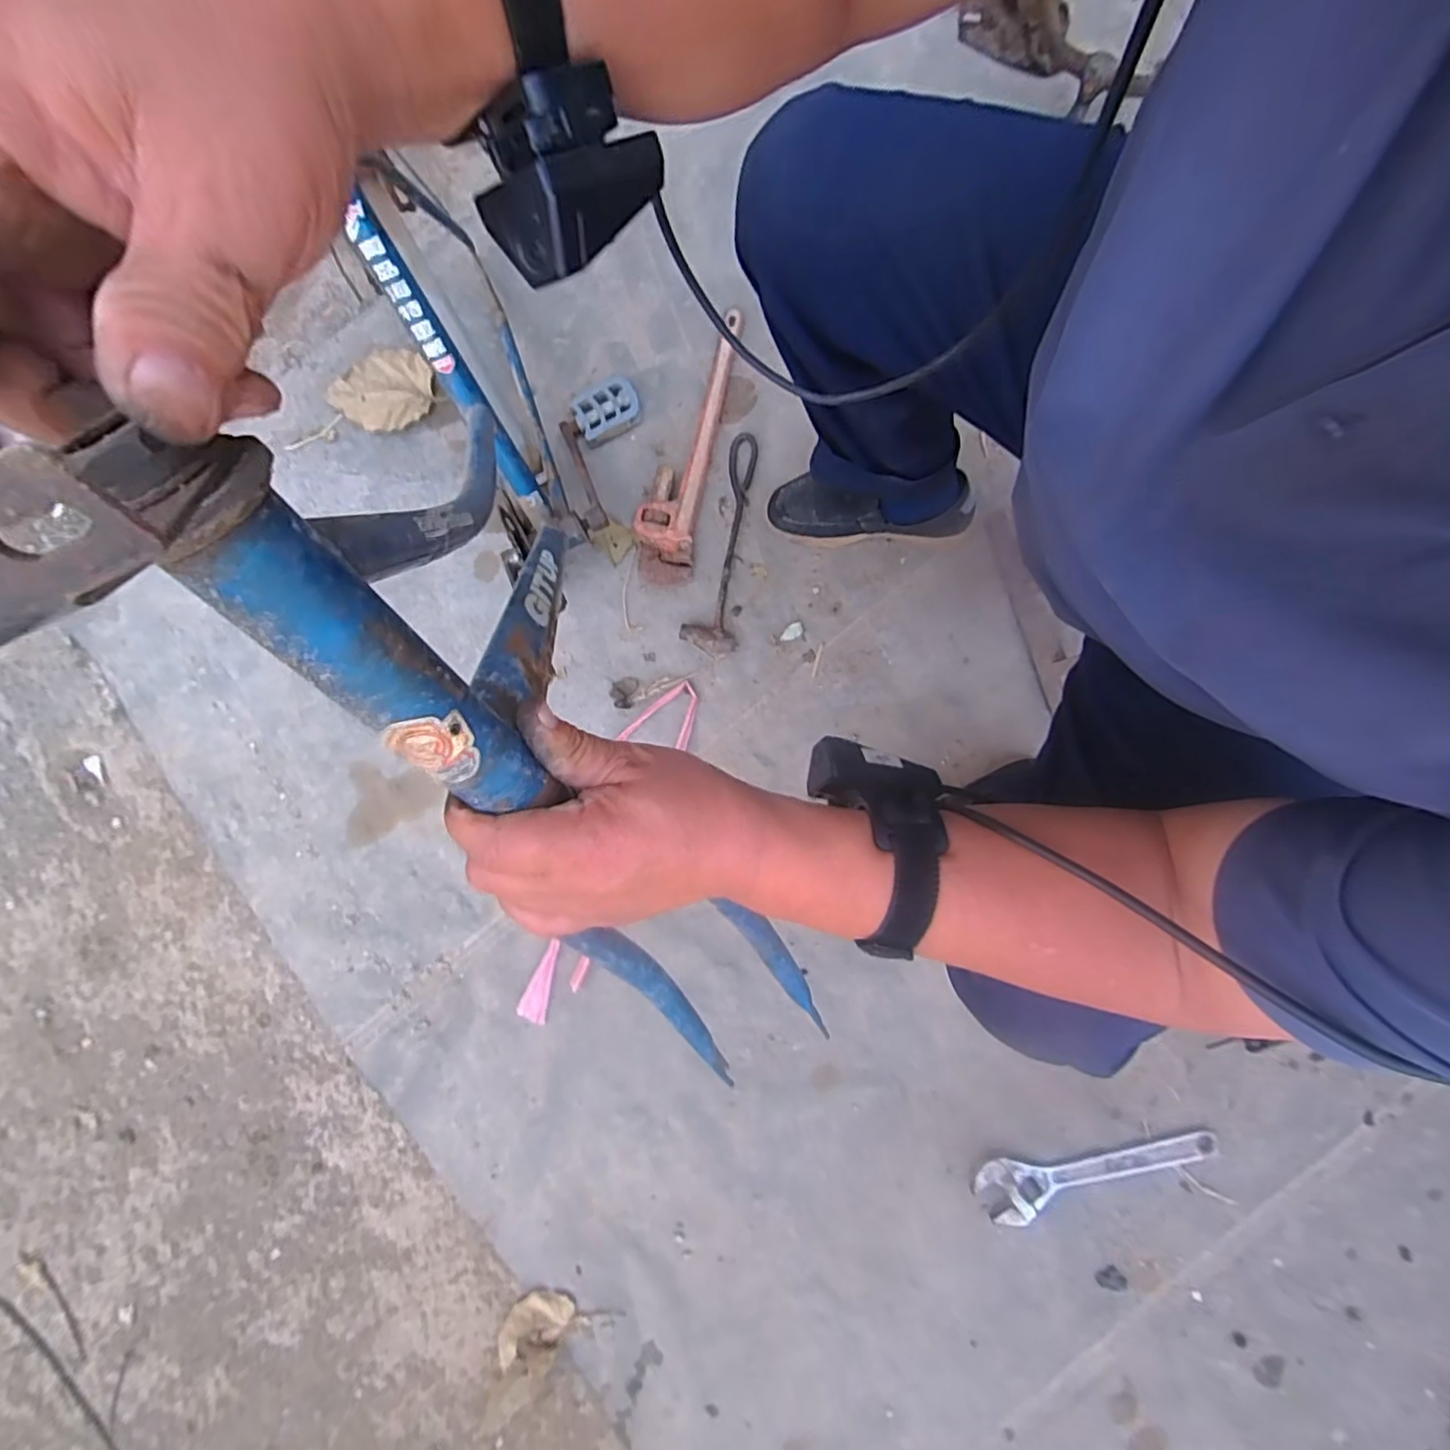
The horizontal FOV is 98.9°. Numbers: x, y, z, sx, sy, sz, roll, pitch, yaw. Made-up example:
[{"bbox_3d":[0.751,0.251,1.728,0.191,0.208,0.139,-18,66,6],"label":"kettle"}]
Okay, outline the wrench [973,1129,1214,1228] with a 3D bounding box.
[{"bbox_3d":[0.434,0.526,0.719,0.284,0.024,0.061,-9,84,2],"label":"wrench"}]

